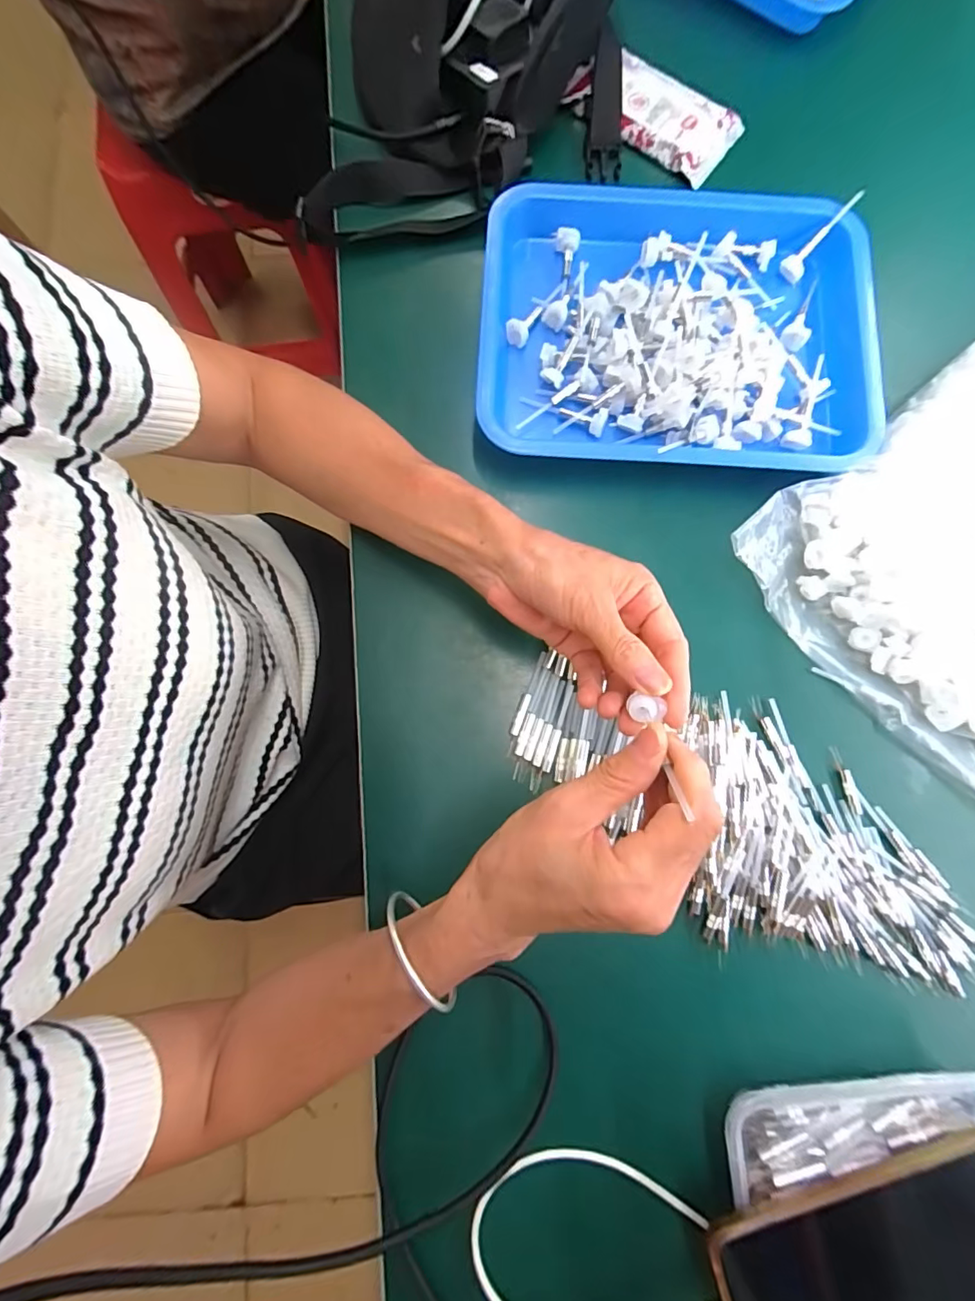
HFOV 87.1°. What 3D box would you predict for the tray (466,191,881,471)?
[{"bbox_3d":[0.139,-0.237,0.377,0.284,0.038,0.221,3,80,1],"label":"tray"}]

